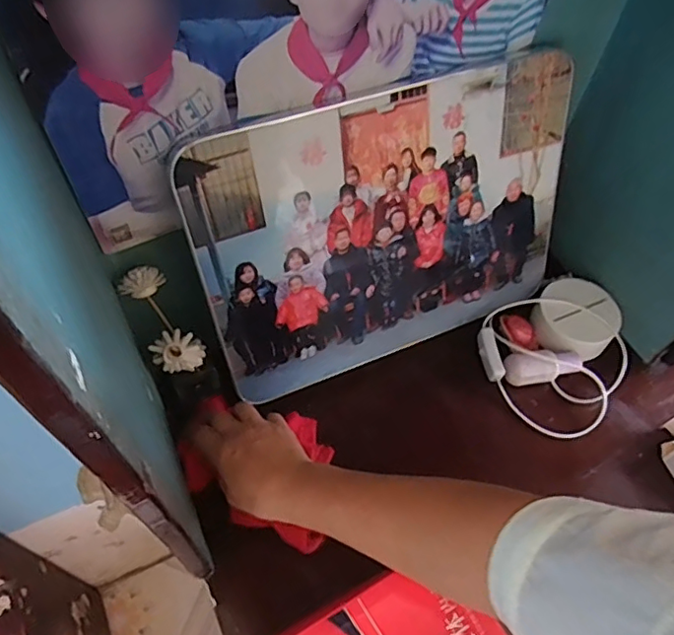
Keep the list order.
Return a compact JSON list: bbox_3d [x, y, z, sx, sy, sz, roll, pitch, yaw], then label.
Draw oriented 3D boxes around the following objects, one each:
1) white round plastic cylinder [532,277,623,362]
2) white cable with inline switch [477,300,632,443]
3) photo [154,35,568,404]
[{"bbox_3d":[0.288,0.001,0.679,0.094,0.037,0.105,27,57,16],"label":"white round plastic cylinder"},{"bbox_3d":[0.237,0.050,0.642,0.158,0.051,0.144,1,54,-1],"label":"white cable with inline switch"},{"bbox_3d":[0.060,-0.085,0.573,0.390,0.292,0.018,-21,41,-14],"label":"photo"}]

